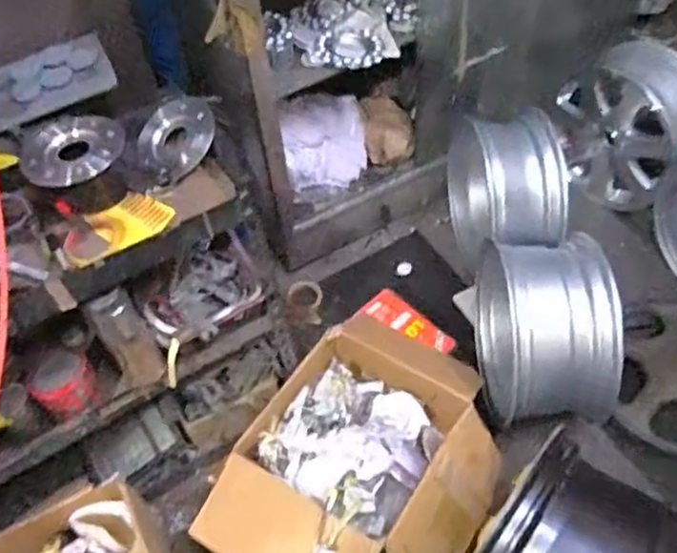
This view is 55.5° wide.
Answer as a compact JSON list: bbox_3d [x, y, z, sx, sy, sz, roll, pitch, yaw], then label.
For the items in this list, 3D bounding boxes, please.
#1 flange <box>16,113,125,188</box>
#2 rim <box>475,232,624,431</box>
[{"bbox_3d":[-0.426,-0.200,1.030,0.161,0.048,0.149,-2,61,3],"label":"flange"},{"bbox_3d":[0.444,0.129,1.406,0.207,0.359,0.403,-2,54,1],"label":"rim"}]

